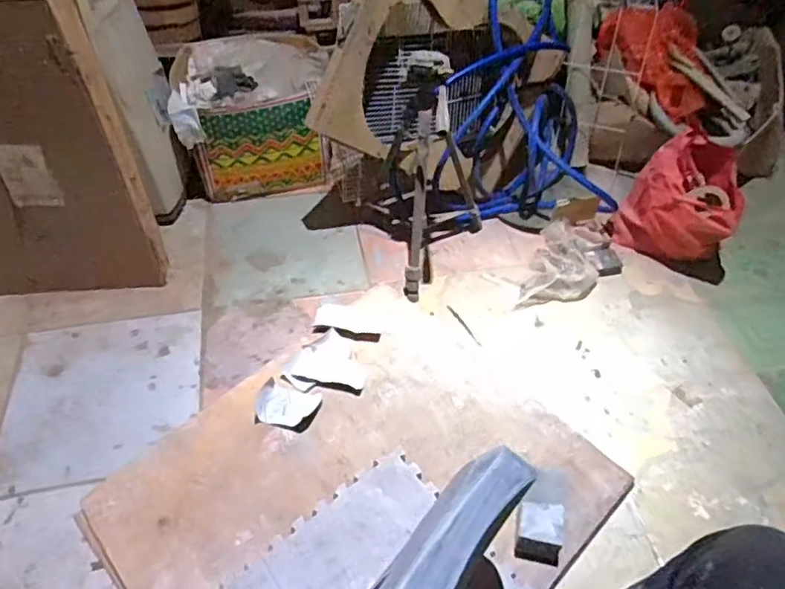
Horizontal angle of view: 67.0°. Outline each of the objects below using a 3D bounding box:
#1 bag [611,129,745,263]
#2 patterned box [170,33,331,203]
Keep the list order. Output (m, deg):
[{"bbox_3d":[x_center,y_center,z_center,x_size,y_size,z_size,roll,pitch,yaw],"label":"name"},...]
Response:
[{"bbox_3d":[0.722,-0.223,1.482,0.268,0.277,0.160,37,57,27],"label":"bag"},{"bbox_3d":[-0.393,-0.507,1.710,0.389,0.342,0.367,-9,49,-9],"label":"patterned box"}]

